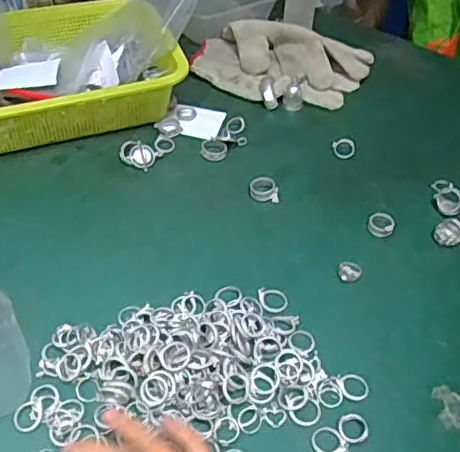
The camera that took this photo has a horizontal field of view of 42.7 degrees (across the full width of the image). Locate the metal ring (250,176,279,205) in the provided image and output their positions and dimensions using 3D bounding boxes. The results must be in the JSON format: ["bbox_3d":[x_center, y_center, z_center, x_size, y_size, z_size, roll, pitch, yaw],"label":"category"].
[{"bbox_3d":[0.036,-0.037,0.595,0.030,0.016,0.023,8,47,3],"label":"metal ring"}]

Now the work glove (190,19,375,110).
[{"bbox_3d":[0.068,-0.208,0.737,0.217,0.040,0.136,8,47,3],"label":"work glove"}]

